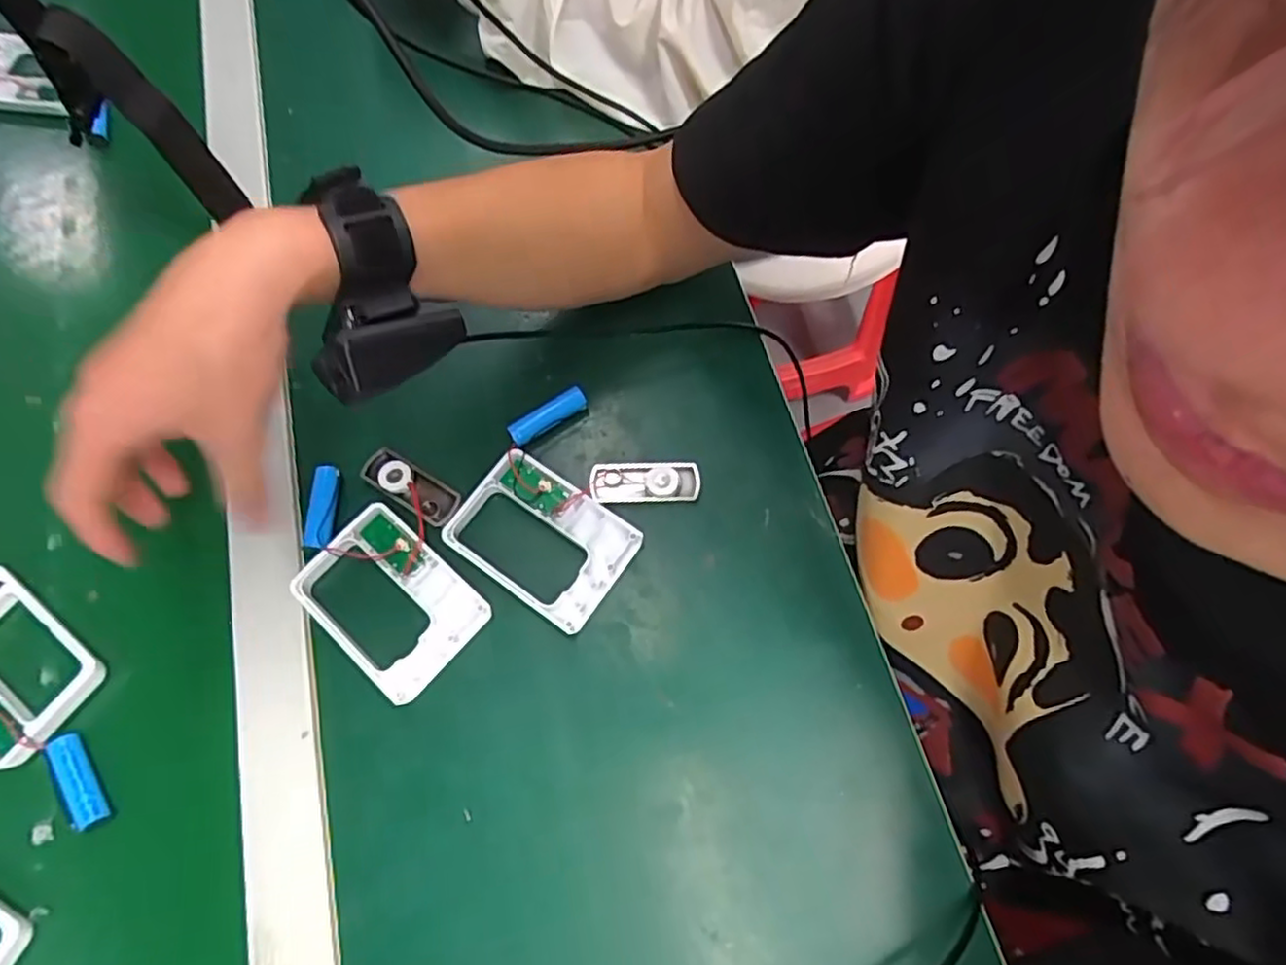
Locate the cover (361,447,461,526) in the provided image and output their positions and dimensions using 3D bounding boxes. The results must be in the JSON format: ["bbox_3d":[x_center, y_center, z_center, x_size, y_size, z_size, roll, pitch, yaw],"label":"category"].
[{"bbox_3d":[-0.134,0.002,0.398,0.064,0.010,0.022,32,77,11],"label":"cover"}]

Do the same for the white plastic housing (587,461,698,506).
[{"bbox_3d":[0.002,-0.001,0.396,0.062,0.011,0.025,-4,73,1],"label":"white plastic housing"}]

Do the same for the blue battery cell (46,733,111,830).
[{"bbox_3d":[-0.286,0.150,0.349,0.013,0.012,0.051,-36,75,-8],"label":"blue battery cell"}]

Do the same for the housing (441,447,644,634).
[{"bbox_3d":[-0.056,0.030,0.383,0.095,0.011,0.067,33,77,11],"label":"housing"}]

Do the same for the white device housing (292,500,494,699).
[{"bbox_3d":[-0.136,0.063,0.370,0.094,0.009,0.067,40,78,13],"label":"white device housing"}]

